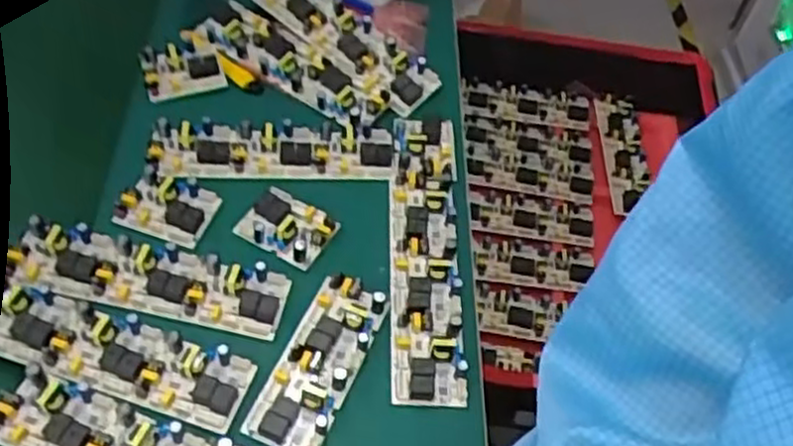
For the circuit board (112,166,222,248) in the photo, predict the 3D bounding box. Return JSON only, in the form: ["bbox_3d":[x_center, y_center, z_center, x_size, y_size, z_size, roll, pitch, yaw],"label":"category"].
[{"bbox_3d":[-0.212,-0.021,0.732,0.082,0.012,0.069,17,53,7],"label":"circuit board"}]

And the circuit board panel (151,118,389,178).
[{"bbox_3d":[-0.124,-0.076,0.793,0.232,0.021,0.068,-3,53,-8],"label":"circuit board panel"}]

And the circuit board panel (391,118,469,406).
[{"bbox_3d":[0.027,0.015,0.737,0.062,0.020,0.327,3,52,-3],"label":"circuit board panel"}]

